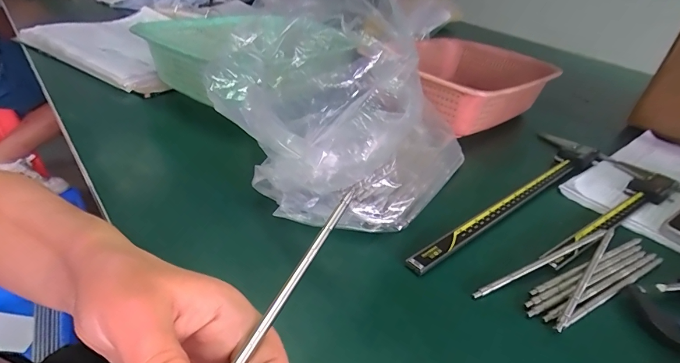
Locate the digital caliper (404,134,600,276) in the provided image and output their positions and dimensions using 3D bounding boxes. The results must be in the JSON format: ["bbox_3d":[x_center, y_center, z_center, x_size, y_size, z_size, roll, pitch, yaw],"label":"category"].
[{"bbox_3d":[0.188,0.004,0.398,0.366,0.016,0.066,-23,44,-37],"label":"digital caliper"}]

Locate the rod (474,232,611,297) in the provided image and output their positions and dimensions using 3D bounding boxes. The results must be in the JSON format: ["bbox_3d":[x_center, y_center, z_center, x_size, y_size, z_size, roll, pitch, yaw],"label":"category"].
[{"bbox_3d":[0.171,0.064,0.304,0.163,0.006,0.005,-12,39,-27],"label":"rod"}]

